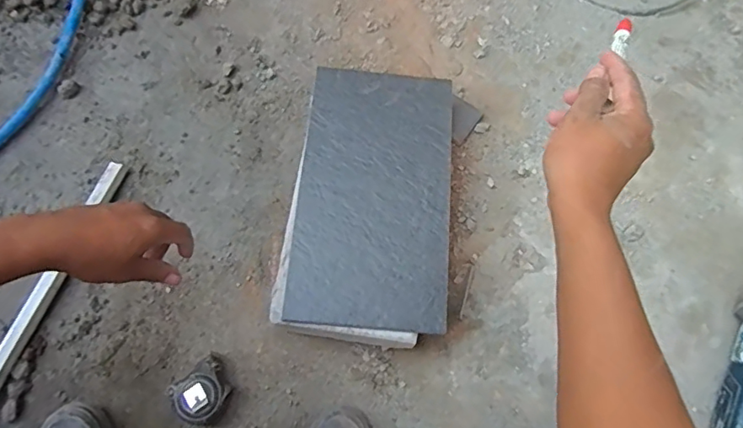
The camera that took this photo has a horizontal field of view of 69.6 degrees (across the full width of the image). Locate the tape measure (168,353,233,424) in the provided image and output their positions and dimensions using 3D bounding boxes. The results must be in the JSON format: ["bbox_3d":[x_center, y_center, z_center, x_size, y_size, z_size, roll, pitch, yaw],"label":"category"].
[{"bbox_3d":[-0.227,0.241,0.727,0.071,0.036,0.084,41,74,14],"label":"tape measure"}]

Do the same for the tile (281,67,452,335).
[{"bbox_3d":[0.005,-0.034,0.769,0.207,0.013,0.389,5,70,0],"label":"tile"}]

